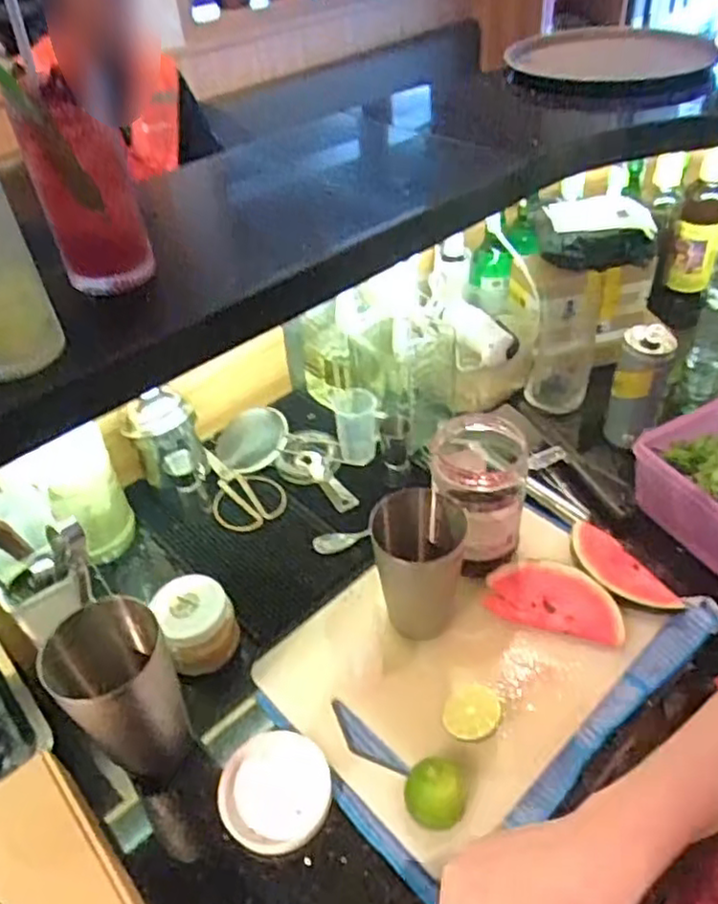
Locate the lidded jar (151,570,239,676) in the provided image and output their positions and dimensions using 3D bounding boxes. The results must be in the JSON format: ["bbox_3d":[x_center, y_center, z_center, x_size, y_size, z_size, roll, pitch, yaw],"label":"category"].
[{"bbox_3d":[-0.154,0.162,0.647,0.066,0.062,0.071,-3,42,3],"label":"lidded jar"}]

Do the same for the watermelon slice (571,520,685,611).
[{"bbox_3d":[0.257,0.118,0.679,0.065,0.023,0.115,-20,44,-15],"label":"watermelon slice"}]

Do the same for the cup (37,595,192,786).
[{"bbox_3d":[-0.186,0.191,0.542,0.081,0.165,0.093,-28,47,-23],"label":"cup"}]

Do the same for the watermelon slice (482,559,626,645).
[{"bbox_3d":[0.192,0.142,0.664,0.128,0.017,0.068,7,44,14],"label":"watermelon slice"}]

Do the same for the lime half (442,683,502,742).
[{"bbox_3d":[0.094,0.224,0.580,0.054,0.027,0.049,23,49,28],"label":"lime half"}]

